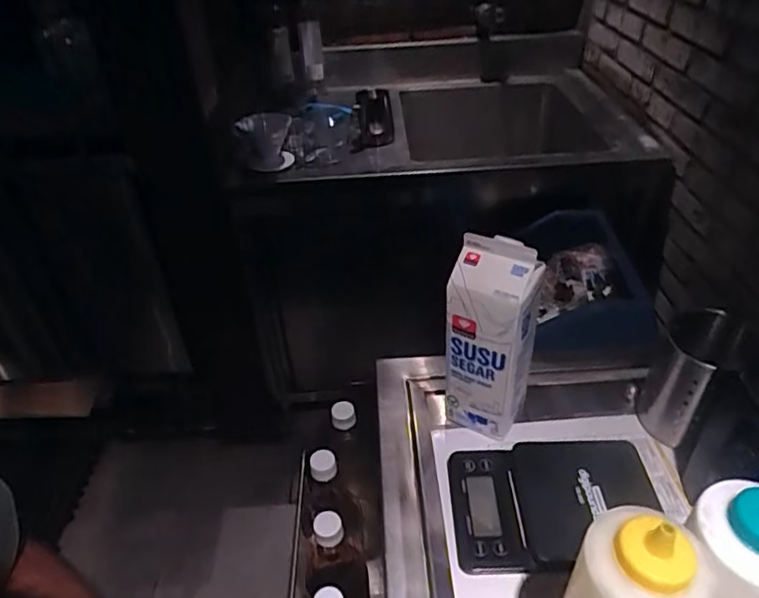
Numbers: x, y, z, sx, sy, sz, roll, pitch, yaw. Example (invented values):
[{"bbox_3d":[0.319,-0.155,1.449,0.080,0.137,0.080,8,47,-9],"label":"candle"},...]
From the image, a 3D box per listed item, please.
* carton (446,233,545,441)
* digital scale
[{"bbox_3d":[0.115,0.045,0.578,0.079,0.225,0.066,19,43,26],"label":"carton"},{"bbox_3d":[0.168,0.196,0.543,0.189,0.031,0.127,-1,38,2],"label":"digital scale"}]

